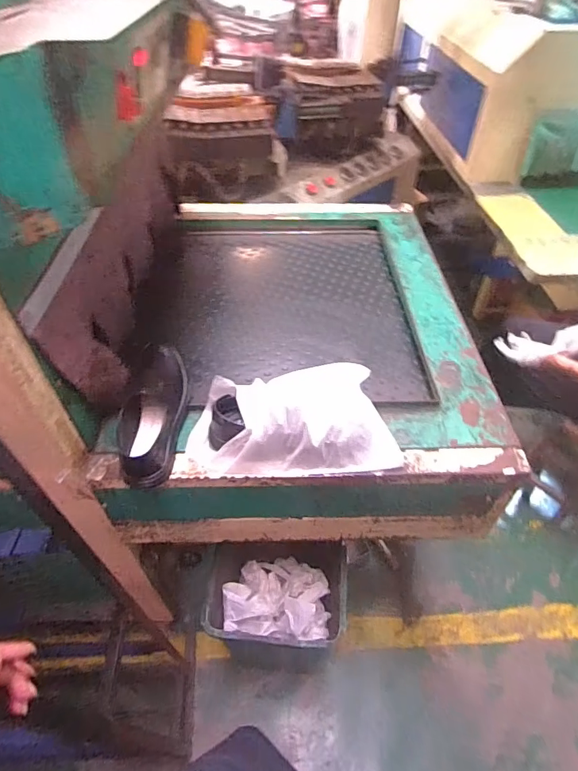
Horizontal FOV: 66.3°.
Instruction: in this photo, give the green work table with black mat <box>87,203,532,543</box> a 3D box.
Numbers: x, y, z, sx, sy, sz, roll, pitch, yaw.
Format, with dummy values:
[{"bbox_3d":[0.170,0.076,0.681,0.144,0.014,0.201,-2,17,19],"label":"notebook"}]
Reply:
[{"bbox_3d":[0.031,-0.132,1.154,0.740,0.231,0.999,-1,47,-1],"label":"green work table with black mat"}]

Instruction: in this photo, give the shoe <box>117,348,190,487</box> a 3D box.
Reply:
[{"bbox_3d":[-0.236,0.041,0.773,0.093,0.083,0.260,2,60,2],"label":"shoe"}]

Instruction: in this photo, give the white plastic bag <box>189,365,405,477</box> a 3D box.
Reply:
[{"bbox_3d":[0.006,0.061,0.770,0.358,0.112,0.172,-2,47,-2],"label":"white plastic bag"}]

